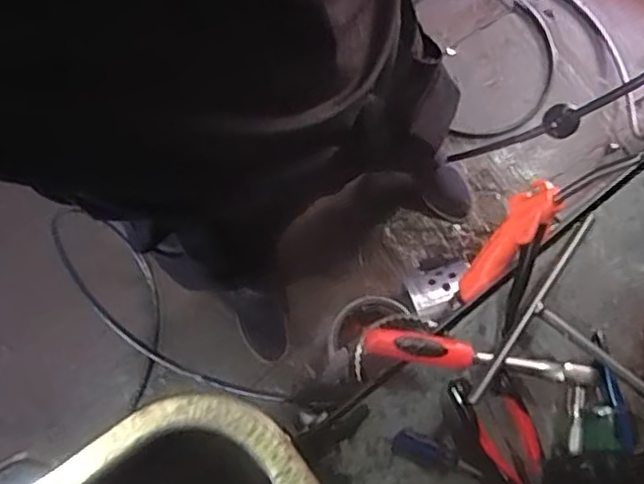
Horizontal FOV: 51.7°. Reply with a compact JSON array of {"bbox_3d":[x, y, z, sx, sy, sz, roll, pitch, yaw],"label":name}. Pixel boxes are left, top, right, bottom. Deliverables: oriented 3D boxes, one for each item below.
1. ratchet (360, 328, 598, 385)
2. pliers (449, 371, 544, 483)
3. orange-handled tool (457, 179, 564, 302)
[{"bbox_3d":[0.128,0.094,0.539,0.191,0.027,0.023,11,74,-9],"label":"ratchet"},{"bbox_3d":[0.160,0.181,0.531,0.049,0.027,0.161,-23,77,-4],"label":"pliers"},{"bbox_3d":[0.155,0.001,0.572,0.035,0.141,0.024,39,46,11],"label":"orange-handled tool"}]

